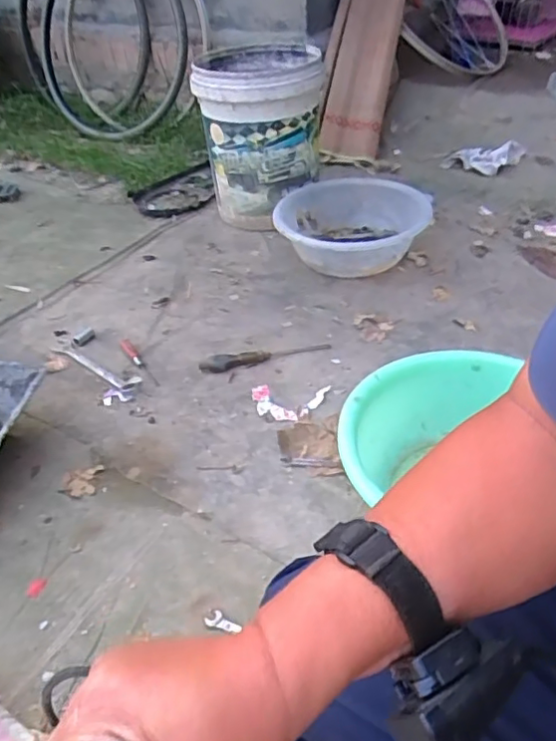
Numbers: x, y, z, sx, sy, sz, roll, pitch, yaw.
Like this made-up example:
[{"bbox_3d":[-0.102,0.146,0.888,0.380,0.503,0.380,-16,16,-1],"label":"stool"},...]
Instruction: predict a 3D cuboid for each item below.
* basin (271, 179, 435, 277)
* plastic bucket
[{"bbox_3d":[0.174,-0.331,1.349,0.338,0.147,0.386,6,40,11],"label":"basin"},{"bbox_3d":[-0.043,-0.573,1.445,0.272,0.366,0.272,-3,39,0],"label":"plastic bucket"}]

